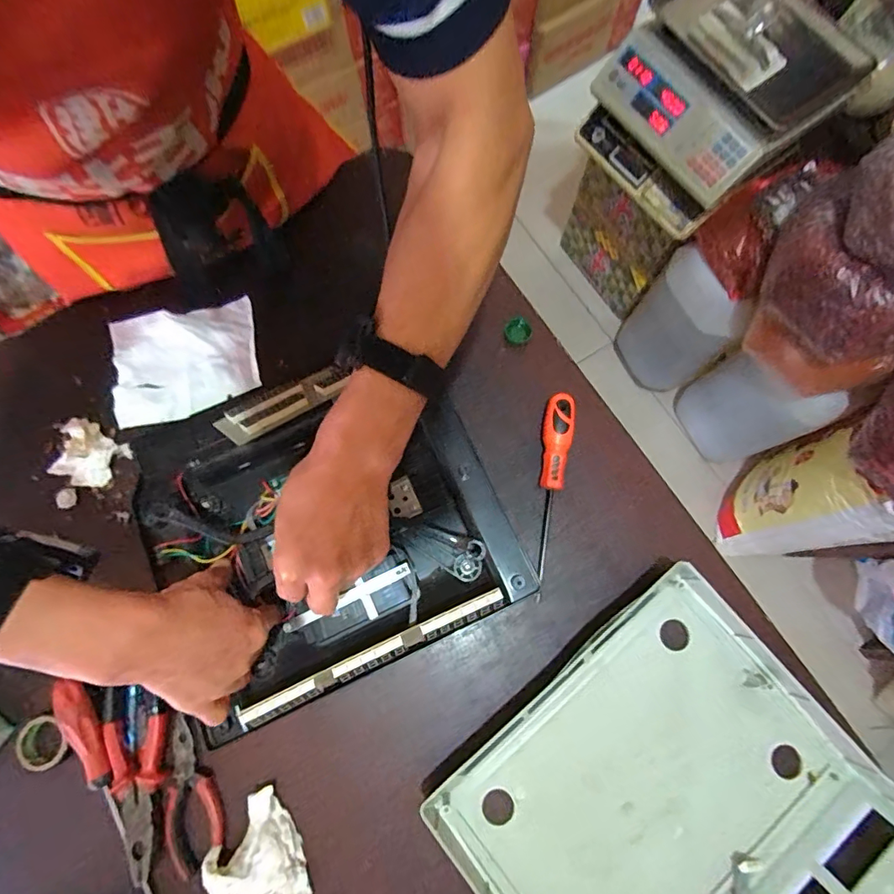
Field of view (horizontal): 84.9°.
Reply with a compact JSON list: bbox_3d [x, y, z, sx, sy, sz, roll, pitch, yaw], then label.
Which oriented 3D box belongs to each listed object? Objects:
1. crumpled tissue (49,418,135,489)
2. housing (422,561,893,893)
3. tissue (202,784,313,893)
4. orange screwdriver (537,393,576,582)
[{"bbox_3d":[-0.398,0.008,0.537,0.074,0.022,0.065,30,79,8],"label":"crumpled tissue"},{"bbox_3d":[0.215,0.345,0.433,0.338,0.072,0.334,-39,79,-8],"label":"housing"},{"bbox_3d":[-0.177,0.377,0.439,0.082,0.030,0.105,-22,77,-5],"label":"tissue"},{"bbox_3d":[0.112,0.038,0.527,0.032,0.026,0.192,9,77,3],"label":"orange screwdriver"}]

